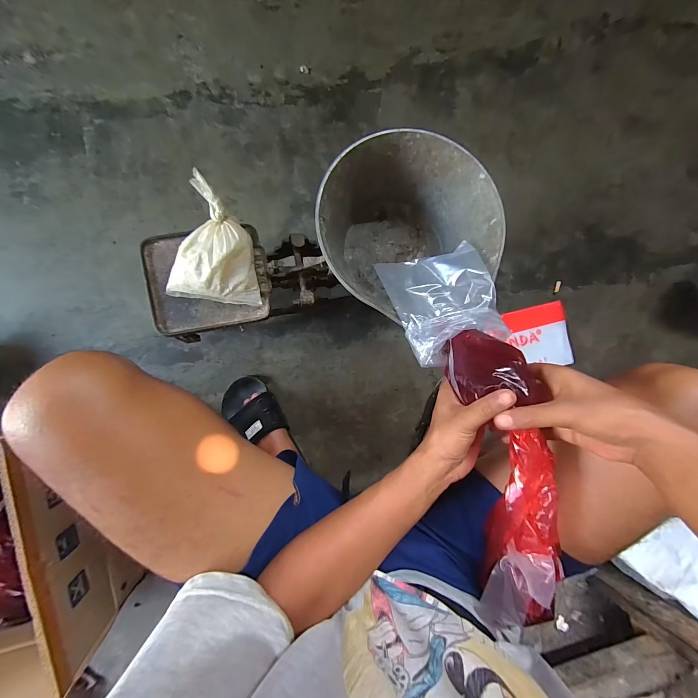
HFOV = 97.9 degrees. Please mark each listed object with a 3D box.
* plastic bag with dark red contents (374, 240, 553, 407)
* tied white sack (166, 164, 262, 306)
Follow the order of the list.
[{"bbox_3d":[0.131,-0.031,0.385,0.138,0.060,0.243,-14,53,-1],"label":"plastic bag with dark red contents"},{"bbox_3d":[-0.197,-0.153,0.448,0.135,0.068,0.154,7,88,-6],"label":"tied white sack"}]

